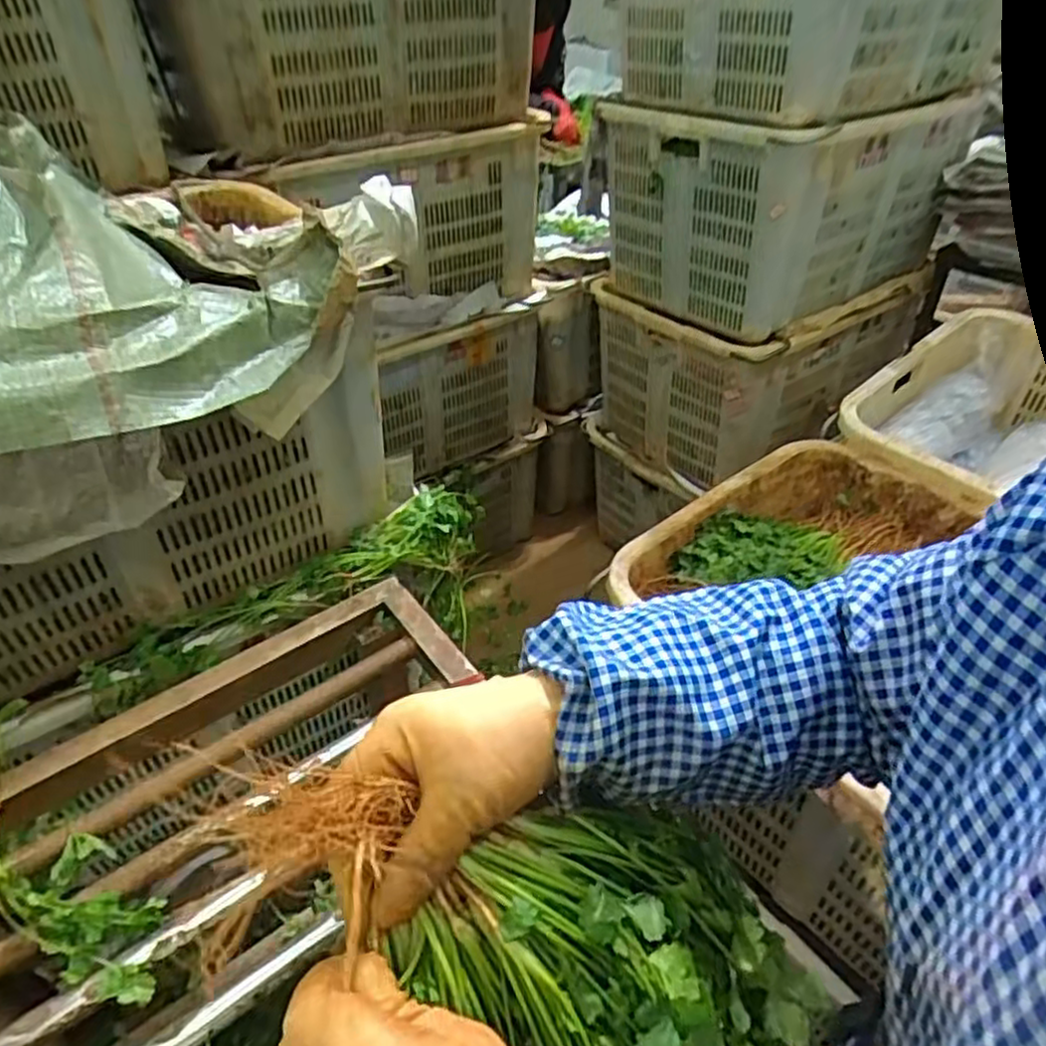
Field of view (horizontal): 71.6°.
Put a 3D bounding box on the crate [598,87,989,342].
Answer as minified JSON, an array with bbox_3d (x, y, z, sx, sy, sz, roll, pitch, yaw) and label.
[{"bbox_3d":[0.515,-0.644,1.437,0.574,0.330,0.422,-24,43,-25],"label":"crate"}]

